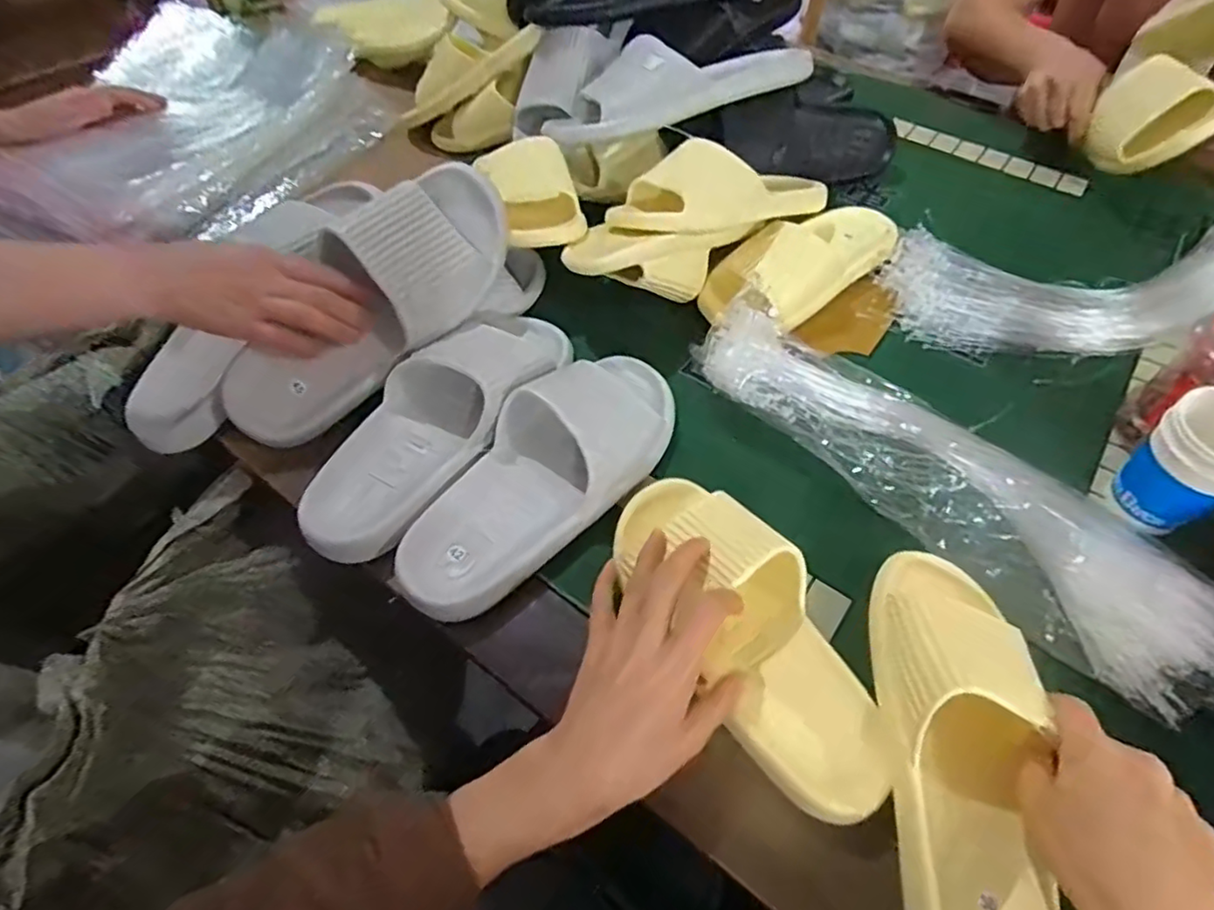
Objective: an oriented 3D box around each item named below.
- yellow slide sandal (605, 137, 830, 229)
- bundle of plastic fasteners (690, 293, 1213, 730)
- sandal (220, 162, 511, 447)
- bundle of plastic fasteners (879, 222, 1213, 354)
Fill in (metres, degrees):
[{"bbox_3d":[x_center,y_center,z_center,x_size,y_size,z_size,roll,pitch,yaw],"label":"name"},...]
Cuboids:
[{"bbox_3d":[0.122,-0.264,0.632,0.243,0.079,0.088,-14,54,-29],"label":"yellow slide sandal"},{"bbox_3d":[0.253,0.009,0.481,0.123,0.052,0.409,-39,62,-23],"label":"bundle of plastic fasteners"},{"bbox_3d":[-0.195,-0.128,0.529,0.088,0.105,0.283,38,83,24],"label":"sandal"},{"bbox_3d":[0.507,-0.180,0.641,0.446,0.025,0.180,-5,55,-2],"label":"bundle of plastic fasteners"}]

